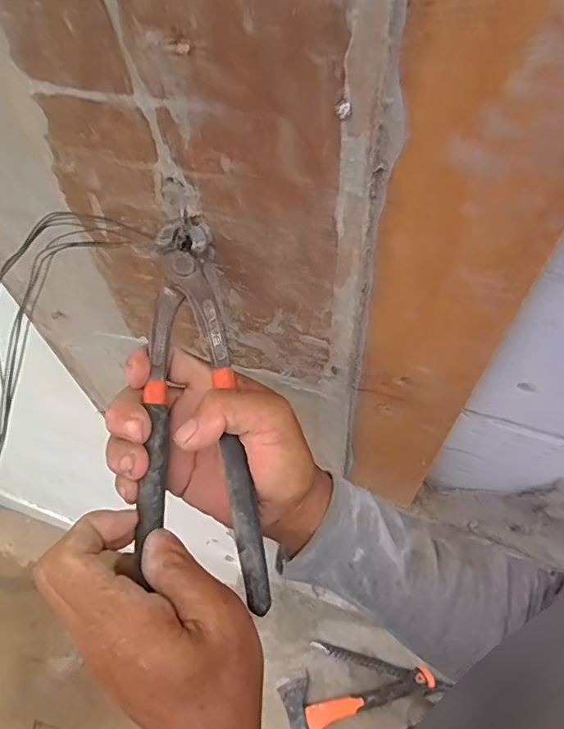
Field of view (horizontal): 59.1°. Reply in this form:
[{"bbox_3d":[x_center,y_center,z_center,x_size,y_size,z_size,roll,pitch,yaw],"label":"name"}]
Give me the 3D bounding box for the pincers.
[{"bbox_3d":[-0.056,0.028,0.283,0.064,0.025,0.213,-11,75,-4],"label":"pincers"}]

